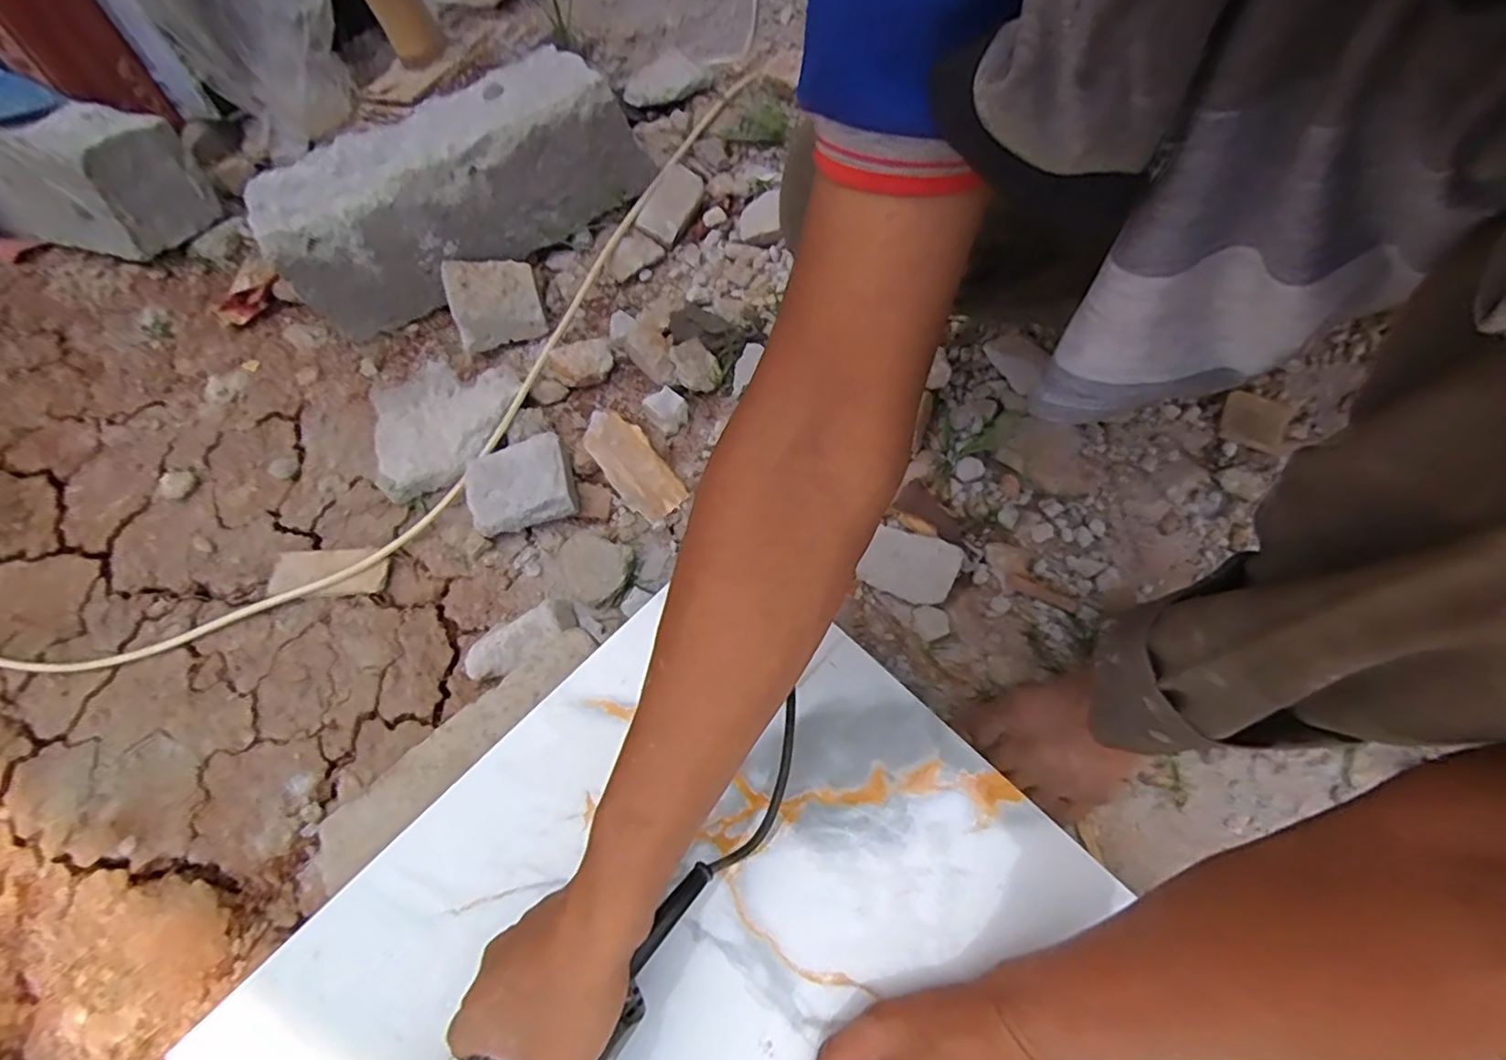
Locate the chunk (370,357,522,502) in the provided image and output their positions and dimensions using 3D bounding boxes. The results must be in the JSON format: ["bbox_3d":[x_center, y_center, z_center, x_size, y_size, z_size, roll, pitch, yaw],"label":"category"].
[{"bbox_3d":[-0.362,-0.121,0.735,0.164,0.045,0.177,-4,64,7],"label":"chunk"}]

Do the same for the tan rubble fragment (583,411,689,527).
[{"bbox_3d":[-0.129,-0.070,0.694,0.058,0.018,0.133,-38,88,-11],"label":"tan rubble fragment"}]

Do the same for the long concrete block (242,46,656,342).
[{"bbox_3d":[-0.349,-0.401,0.795,0.418,0.172,0.146,-30,66,-10],"label":"long concrete block"}]

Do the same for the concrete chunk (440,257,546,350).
[{"bbox_3d":[-0.309,-0.275,0.783,0.101,0.052,0.115,-9,65,-27],"label":"concrete chunk"}]

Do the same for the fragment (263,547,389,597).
[{"bbox_3d":[-0.438,0.041,0.679,0.119,0.011,0.049,-7,64,6],"label":"fragment"}]

